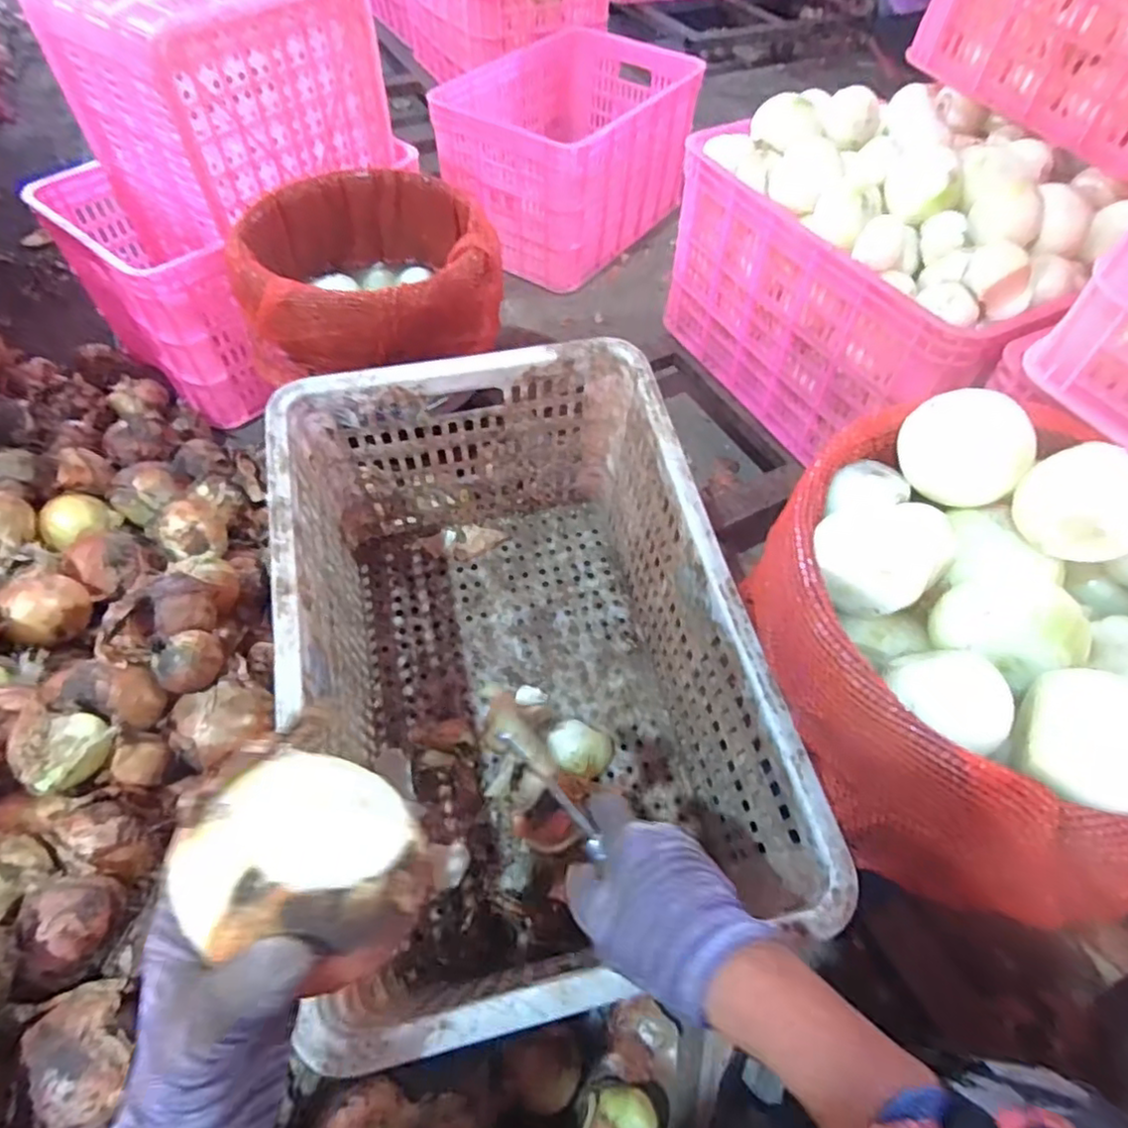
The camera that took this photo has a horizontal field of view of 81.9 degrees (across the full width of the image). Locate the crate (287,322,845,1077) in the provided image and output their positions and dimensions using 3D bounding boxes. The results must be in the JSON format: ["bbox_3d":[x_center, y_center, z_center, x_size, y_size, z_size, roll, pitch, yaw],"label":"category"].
[{"bbox_3d":[-0.045,0.095,0.606,0.339,0.311,0.521,-10,55,-12],"label":"crate"}]

